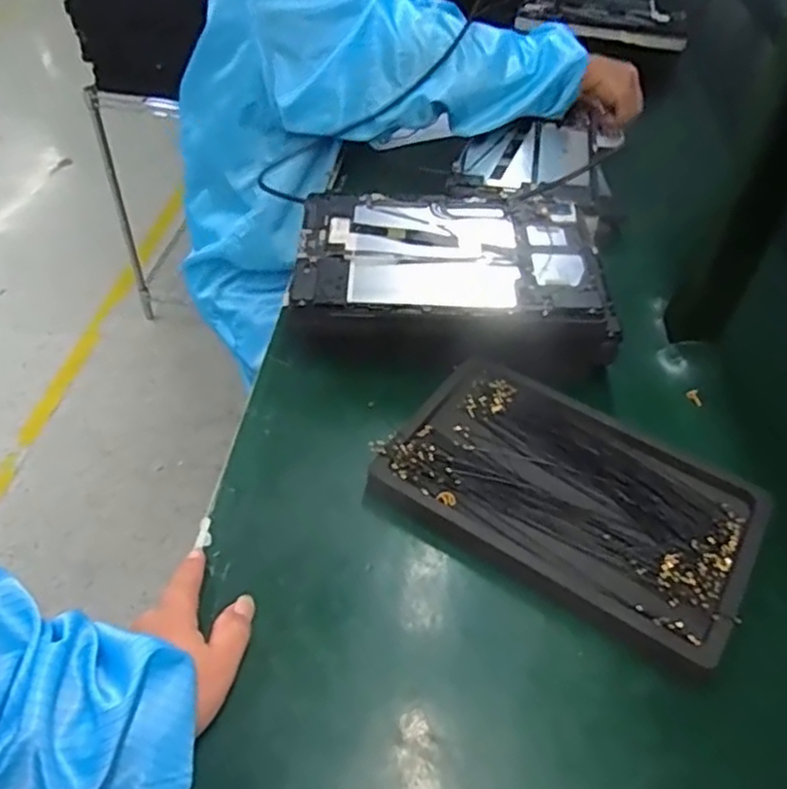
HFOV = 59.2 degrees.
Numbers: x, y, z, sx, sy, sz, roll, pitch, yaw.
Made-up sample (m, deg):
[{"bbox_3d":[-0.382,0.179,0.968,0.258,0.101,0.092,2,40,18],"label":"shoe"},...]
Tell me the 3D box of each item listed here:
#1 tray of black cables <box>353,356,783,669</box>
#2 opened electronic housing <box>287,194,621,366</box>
[{"bbox_3d":[0.126,0.064,0.492,0.246,0.022,0.160,26,51,18],"label":"tray of black cables"},{"bbox_3d":[0.051,-0.104,0.593,0.262,0.058,0.169,4,46,0],"label":"opened electronic housing"}]

